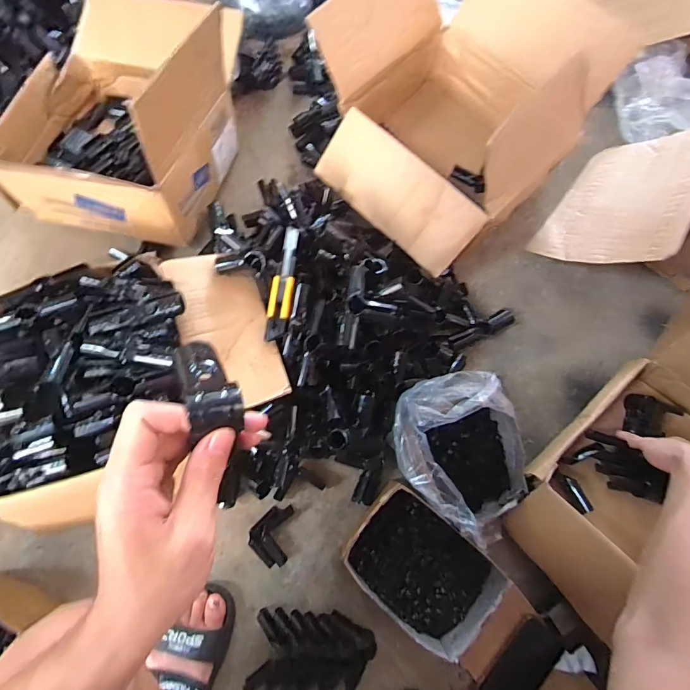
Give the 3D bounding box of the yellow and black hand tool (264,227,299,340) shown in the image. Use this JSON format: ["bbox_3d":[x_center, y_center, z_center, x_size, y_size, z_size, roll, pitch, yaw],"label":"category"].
[{"bbox_3d":[-0.096,-0.099,0.659,0.035,0.019,0.192,7,75,-1],"label":"yellow and black hand tool"}]

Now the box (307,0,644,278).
[{"bbox_3d":[0.186,-0.423,0.782,0.415,0.275,0.467,44,78,9],"label":"box"}]

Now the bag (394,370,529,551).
[{"bbox_3d":[0.181,0.160,0.654,0.193,0.108,0.230,-36,80,-11],"label":"bag"}]

